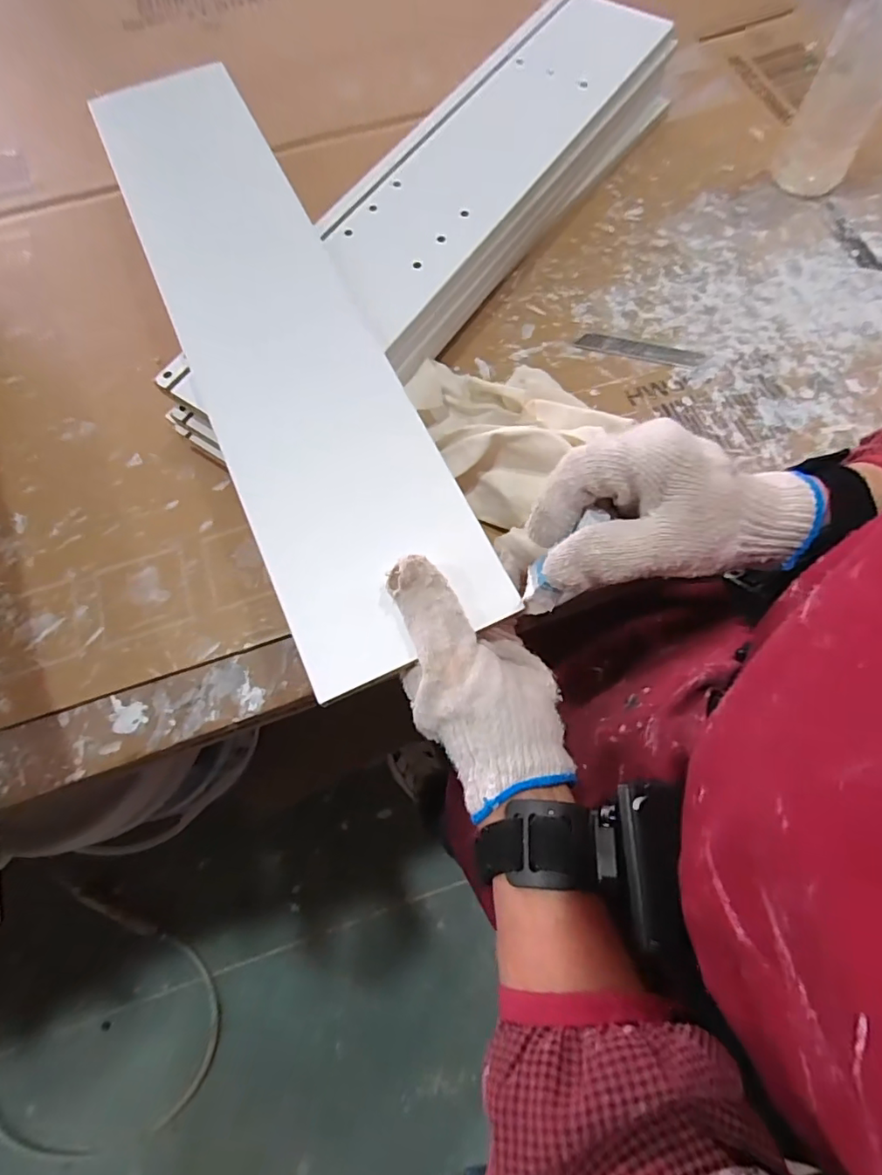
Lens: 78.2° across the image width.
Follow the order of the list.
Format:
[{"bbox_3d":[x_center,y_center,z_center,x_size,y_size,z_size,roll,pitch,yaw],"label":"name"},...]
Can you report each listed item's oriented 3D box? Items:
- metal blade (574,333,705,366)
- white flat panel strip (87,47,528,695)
[{"bbox_3d":[0.163,-0.196,0.445,0.101,0.004,0.019,13,71,6],"label":"metal blade"},{"bbox_3d":[-0.119,-0.190,0.373,0.122,0.011,0.529,-24,72,-6],"label":"white flat panel strip"}]

